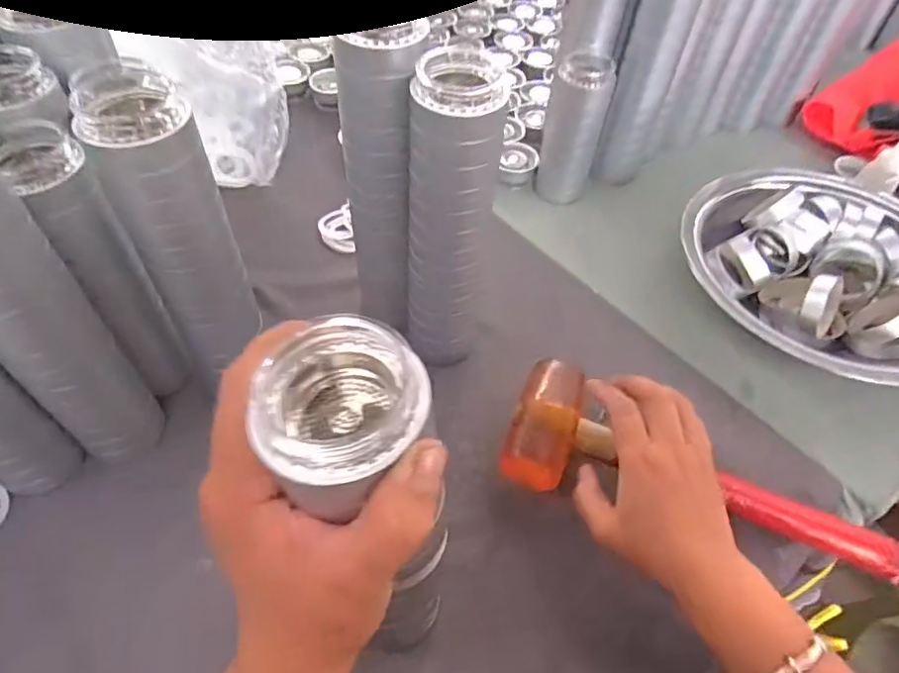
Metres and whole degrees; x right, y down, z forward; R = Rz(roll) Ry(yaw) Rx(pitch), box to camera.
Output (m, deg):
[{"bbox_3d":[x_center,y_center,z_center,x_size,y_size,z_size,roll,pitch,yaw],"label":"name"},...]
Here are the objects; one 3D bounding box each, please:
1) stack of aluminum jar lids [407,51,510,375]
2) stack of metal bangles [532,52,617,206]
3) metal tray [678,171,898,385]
[{"bbox_3d":[0.000,-0.085,0.466,0.072,0.270,0.053,4,52,0],"label":"stack of aluminum jar lids"},{"bbox_3d":[0.148,-0.241,0.685,0.067,0.170,0.067,15,53,9],"label":"stack of metal bangles"},{"bbox_3d":[0.400,-0.061,0.610,0.293,0.072,0.260,4,52,0],"label":"metal tray"}]

